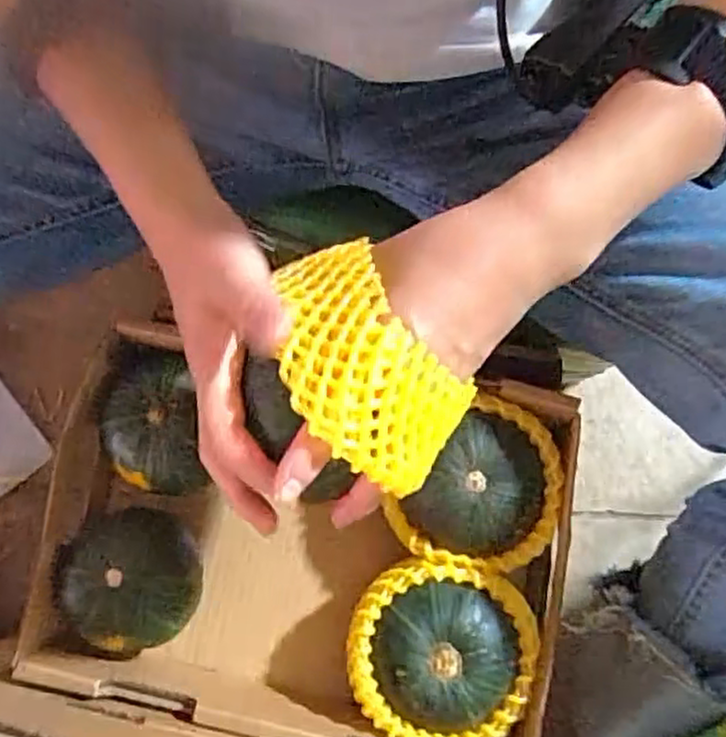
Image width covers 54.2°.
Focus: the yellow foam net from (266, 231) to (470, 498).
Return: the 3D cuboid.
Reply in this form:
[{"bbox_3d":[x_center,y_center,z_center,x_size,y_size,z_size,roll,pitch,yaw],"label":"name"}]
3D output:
[{"bbox_3d":[-0.004,-0.006,0.317,0.064,0.046,0.119,-32,78,-6],"label":"yellow foam net"}]

